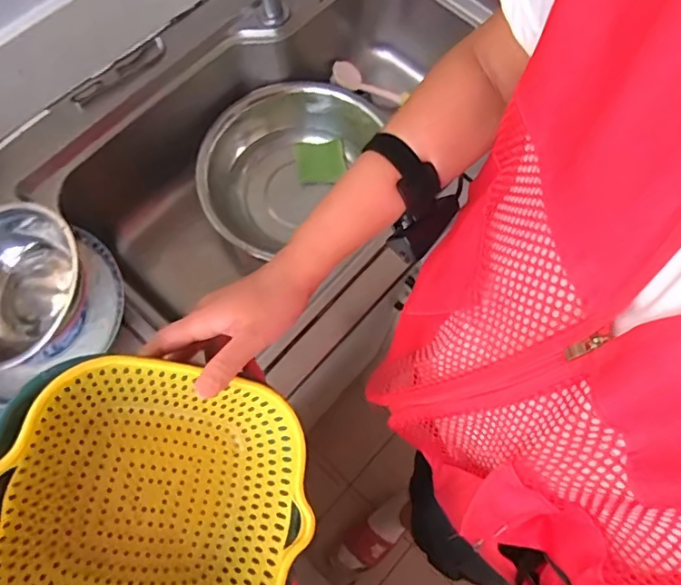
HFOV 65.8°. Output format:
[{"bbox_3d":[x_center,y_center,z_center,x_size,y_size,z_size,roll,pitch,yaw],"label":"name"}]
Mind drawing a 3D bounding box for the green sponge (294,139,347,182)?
[{"bbox_3d":[-0.038,-0.244,0.985,0.089,0.013,0.074,-10,95,-14],"label":"green sponge"}]

